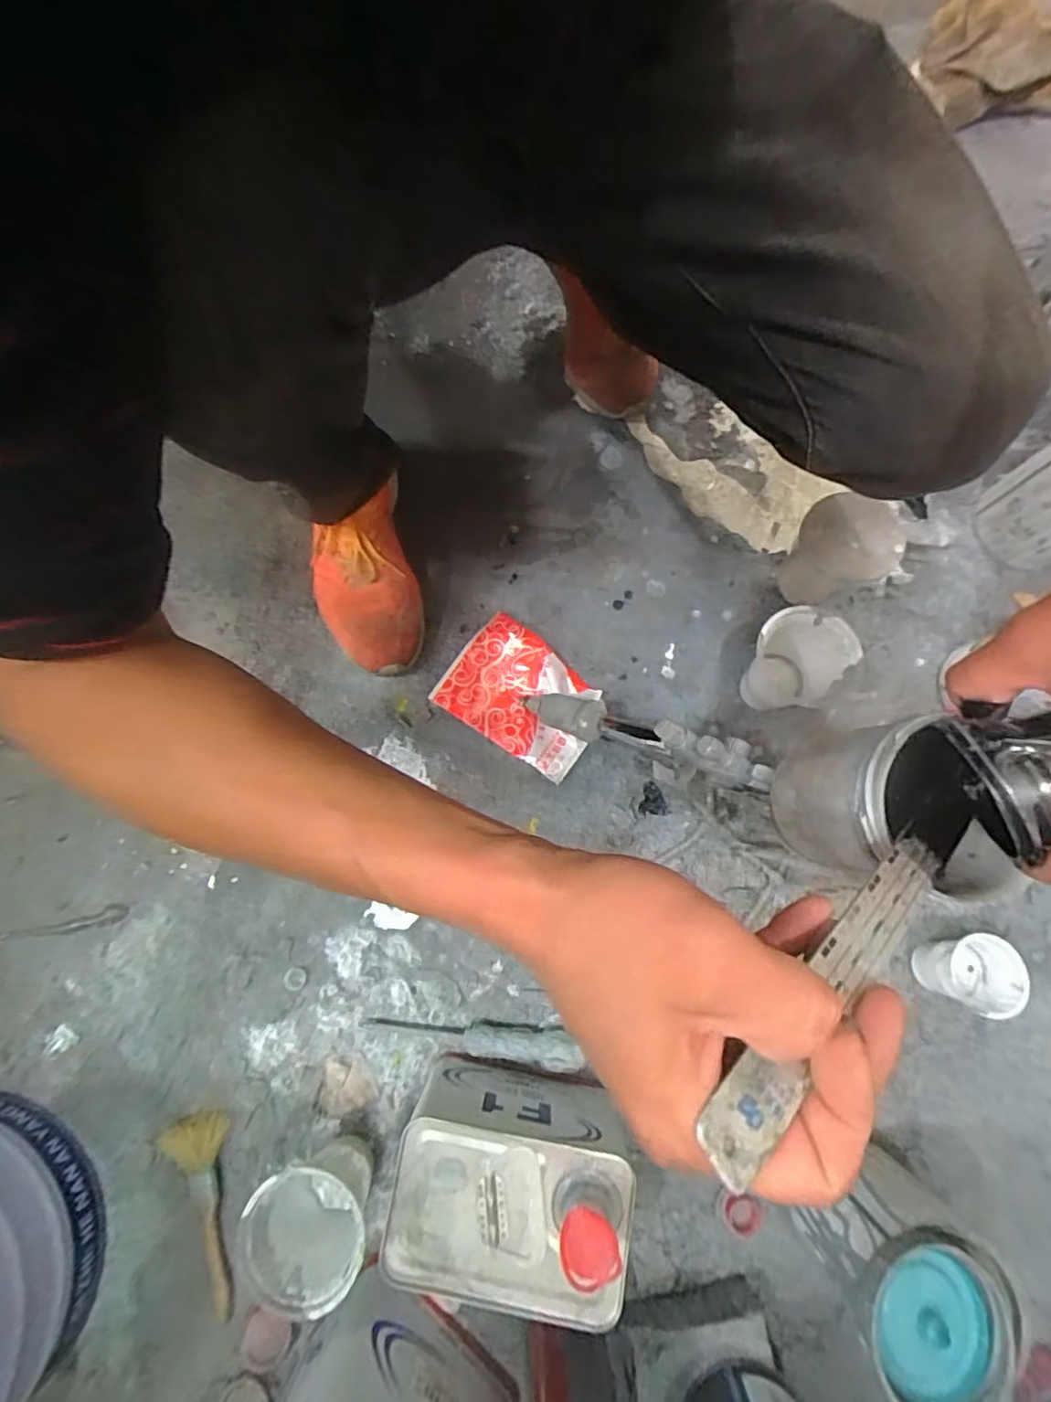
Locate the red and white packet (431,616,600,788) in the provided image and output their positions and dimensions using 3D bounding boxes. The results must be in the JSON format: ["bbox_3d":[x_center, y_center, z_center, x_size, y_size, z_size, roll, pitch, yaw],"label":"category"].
[{"bbox_3d":[-0.003,-0.008,0.631,0.162,0.022,0.116,33,79,8],"label":"red and white packet"}]

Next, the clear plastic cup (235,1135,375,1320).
[{"bbox_3d":[-0.164,0.408,0.486,0.091,0.106,0.081,18,77,5],"label":"clear plastic cup"}]

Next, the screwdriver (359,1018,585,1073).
[{"bbox_3d":[-0.049,0.303,0.547,0.198,0.032,0.030,7,76,2],"label":"screwdriver"}]

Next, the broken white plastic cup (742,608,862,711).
[{"bbox_3d":[0.254,-0.033,0.588,0.075,0.110,0.082,0,76,1],"label":"broken white plastic cup"}]

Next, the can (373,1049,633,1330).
[{"bbox_3d":[-0.012,0.371,0.464,0.162,0.166,0.116,9,77,3],"label":"can"}]

